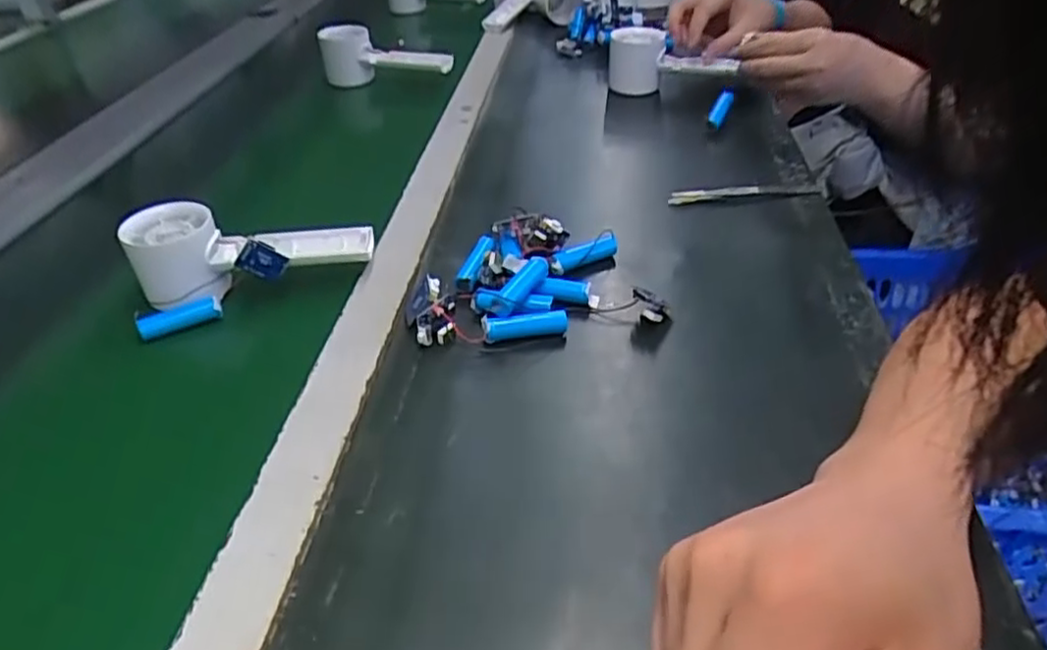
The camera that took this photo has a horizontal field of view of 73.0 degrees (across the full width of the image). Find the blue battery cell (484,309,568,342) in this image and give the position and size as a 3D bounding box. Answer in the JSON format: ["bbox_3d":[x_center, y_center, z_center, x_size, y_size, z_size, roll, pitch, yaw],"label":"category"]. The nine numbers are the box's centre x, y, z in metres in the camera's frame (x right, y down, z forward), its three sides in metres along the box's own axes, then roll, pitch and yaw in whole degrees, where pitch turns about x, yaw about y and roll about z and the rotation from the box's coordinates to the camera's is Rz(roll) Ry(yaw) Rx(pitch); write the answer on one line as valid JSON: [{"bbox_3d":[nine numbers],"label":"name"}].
[{"bbox_3d":[0.002,0.000,0.431,0.050,0.017,0.014,-7,41,-10],"label":"blue battery cell"}]

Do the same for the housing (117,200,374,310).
[{"bbox_3d":[-0.180,-0.048,0.474,0.152,0.057,0.060,-5,41,-7],"label":"housing"}]

